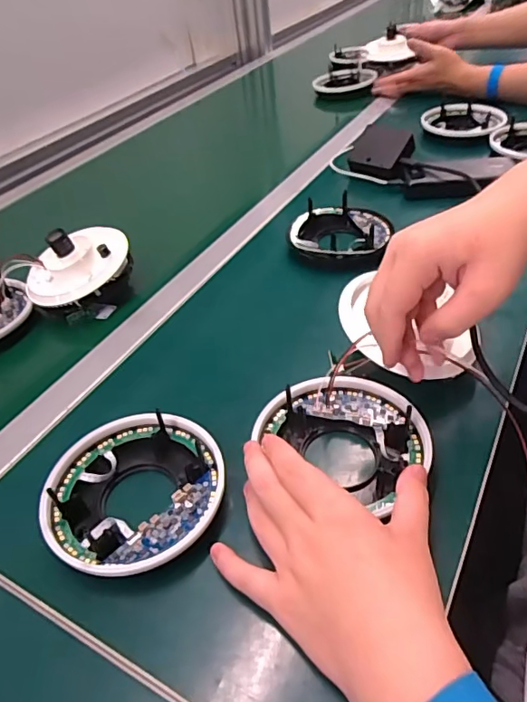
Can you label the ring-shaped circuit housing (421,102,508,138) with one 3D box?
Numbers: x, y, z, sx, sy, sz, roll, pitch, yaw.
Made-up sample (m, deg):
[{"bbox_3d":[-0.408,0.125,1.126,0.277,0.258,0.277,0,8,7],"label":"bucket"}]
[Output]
[{"bbox_3d":[0.340,-0.391,0.885,0.131,0.023,0.117,15,45,22],"label":"ring-shaped circuit housing"}]

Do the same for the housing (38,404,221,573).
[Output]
[{"bbox_3d":[-0.094,0.105,0.393,0.127,0.033,0.130,-10,42,-5],"label":"housing"}]

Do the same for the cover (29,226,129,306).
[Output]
[{"bbox_3d":[-0.211,-0.096,0.587,0.123,0.056,0.098,-20,61,-6],"label":"cover"}]

